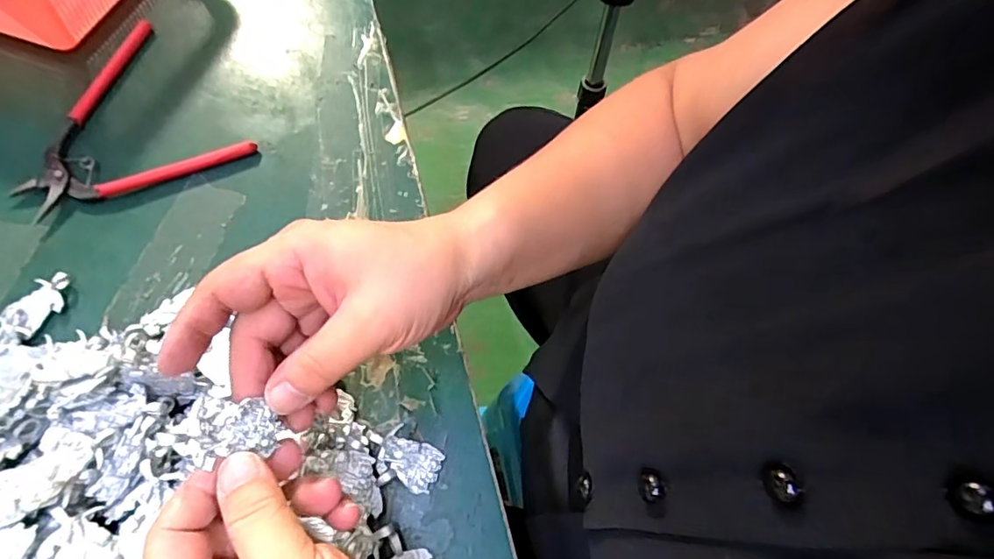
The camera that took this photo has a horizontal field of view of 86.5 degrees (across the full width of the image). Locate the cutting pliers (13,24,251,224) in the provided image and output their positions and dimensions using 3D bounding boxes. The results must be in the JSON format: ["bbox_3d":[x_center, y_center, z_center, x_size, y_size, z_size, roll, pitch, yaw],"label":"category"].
[{"bbox_3d":[-0.261,-0.122,0.373,0.143,0.010,0.146,-22,68,-11],"label":"cutting pliers"}]

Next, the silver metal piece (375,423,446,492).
[{"bbox_3d":[-0.046,0.096,0.281,0.033,0.006,0.024,26,68,10],"label":"silver metal piece"}]

